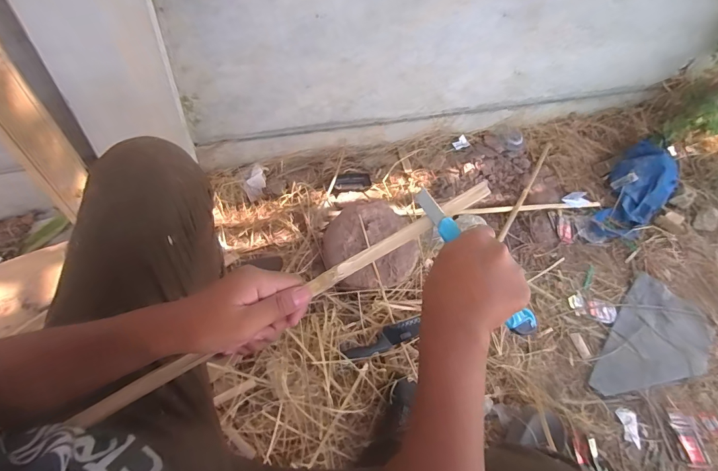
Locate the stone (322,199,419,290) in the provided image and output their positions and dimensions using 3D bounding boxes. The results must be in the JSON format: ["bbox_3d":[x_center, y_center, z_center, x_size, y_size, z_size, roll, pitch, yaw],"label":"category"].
[{"bbox_3d":[0.025,0.030,0.923,0.212,0.105,0.202,4,58,-7],"label":"stone"}]

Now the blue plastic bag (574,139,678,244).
[{"bbox_3d":[0.819,-0.121,1.182,0.399,0.092,0.178,-43,66,-14],"label":"blue plastic bag"}]

